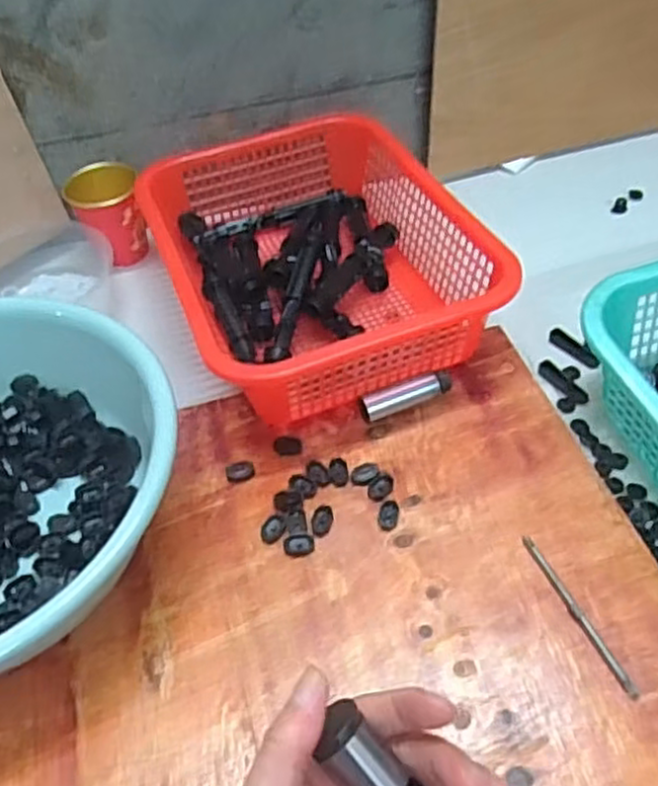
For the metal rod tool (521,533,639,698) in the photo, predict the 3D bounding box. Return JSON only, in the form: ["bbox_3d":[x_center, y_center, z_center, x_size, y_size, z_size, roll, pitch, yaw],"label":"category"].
[{"bbox_3d":[0.160,0.141,0.465,0.007,0.004,0.117,-20,53,-12],"label":"metal rod tool"}]

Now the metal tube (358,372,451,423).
[{"bbox_3d":[0.059,0.002,0.577,0.075,0.021,0.021,-19,52,-11],"label":"metal tube"}]

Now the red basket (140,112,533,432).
[{"bbox_3d":[-0.019,-0.129,0.644,0.242,0.083,0.309,-19,53,-12],"label":"red basket"}]

